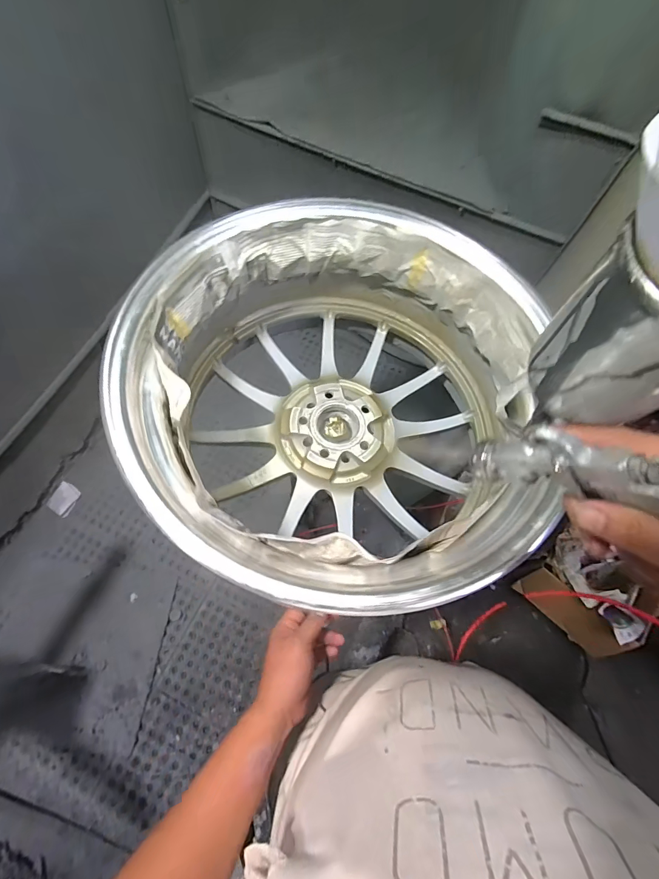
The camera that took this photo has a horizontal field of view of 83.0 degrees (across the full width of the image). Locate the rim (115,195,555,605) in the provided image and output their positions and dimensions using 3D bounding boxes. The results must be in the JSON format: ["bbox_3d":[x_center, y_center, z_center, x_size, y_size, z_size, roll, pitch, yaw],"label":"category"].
[{"bbox_3d":[0.007,-0.062,0.475,0.421,0.220,0.440,19,68,8],"label":"rim"}]

